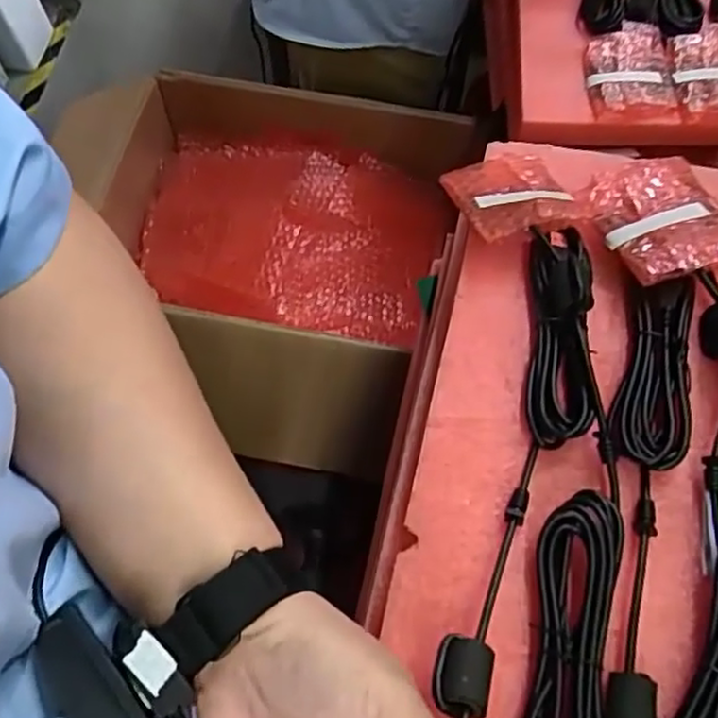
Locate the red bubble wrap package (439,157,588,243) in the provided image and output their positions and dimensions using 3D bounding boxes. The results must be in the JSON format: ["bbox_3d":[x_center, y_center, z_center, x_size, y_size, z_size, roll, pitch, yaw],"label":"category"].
[{"bbox_3d":[0.101,-0.109,0.466,0.068,0.013,0.090,-15,41,-5],"label":"red bubble wrap package"}]

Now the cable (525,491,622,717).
[{"bbox_3d":[0.099,0.142,0.331,0.040,0.016,0.163,13,65,5],"label":"cable"}]

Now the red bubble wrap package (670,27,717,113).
[{"bbox_3d":[0.316,-0.255,0.621,0.073,0.014,0.096,6,65,2],"label":"red bubble wrap package"}]

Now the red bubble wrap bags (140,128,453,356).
[{"bbox_3d":[-0.076,-0.153,0.860,0.375,0.065,0.261,12,65,4],"label":"red bubble wrap bags"}]

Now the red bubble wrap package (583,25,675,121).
[{"bbox_3d":[0.240,-0.253,0.627,0.071,0.015,0.098,-2,65,-2],"label":"red bubble wrap package"}]

